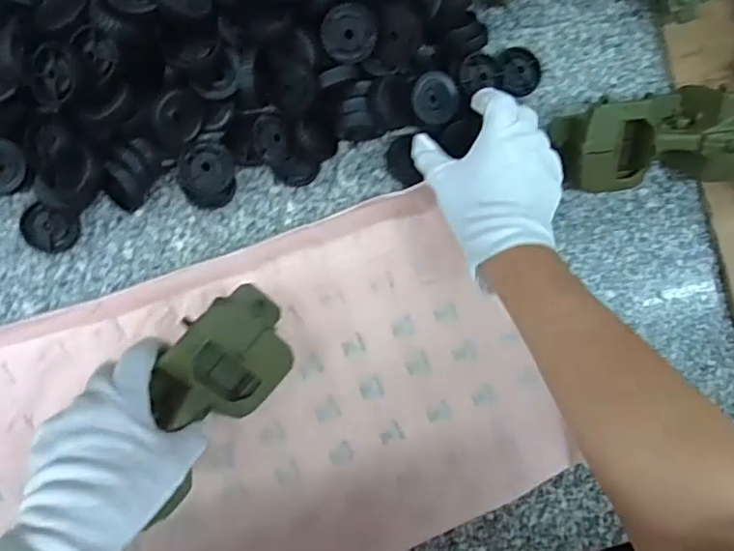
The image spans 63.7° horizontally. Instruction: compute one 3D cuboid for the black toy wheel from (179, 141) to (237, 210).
[{"bbox_3d":[-0.132,-0.083,0.489,0.043,0.024,0.049,3,85,-9],"label":"black toy wheel"}]

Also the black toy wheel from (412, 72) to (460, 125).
[{"bbox_3d":[0.056,-0.146,0.492,0.039,0.014,0.039,0,88,-9],"label":"black toy wheel"}]

